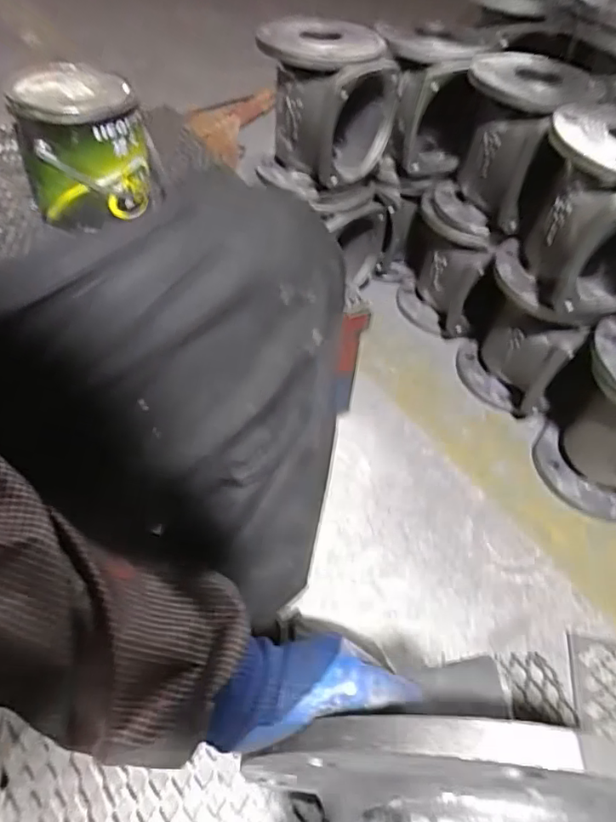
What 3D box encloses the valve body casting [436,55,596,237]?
[{"bbox_3d":[0.278,-0.369,0.785,0.164,0.209,0.156,29,53,17],"label":"valve body casting"}]

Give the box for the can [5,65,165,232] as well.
[{"bbox_3d":[-0.291,-0.357,0.718,0.163,0.134,0.151,-12,52,-16],"label":"can"}]

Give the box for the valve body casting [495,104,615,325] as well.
[{"bbox_3d":[0.338,-0.223,0.657,0.170,0.201,0.181,23,51,13],"label":"valve body casting"}]

